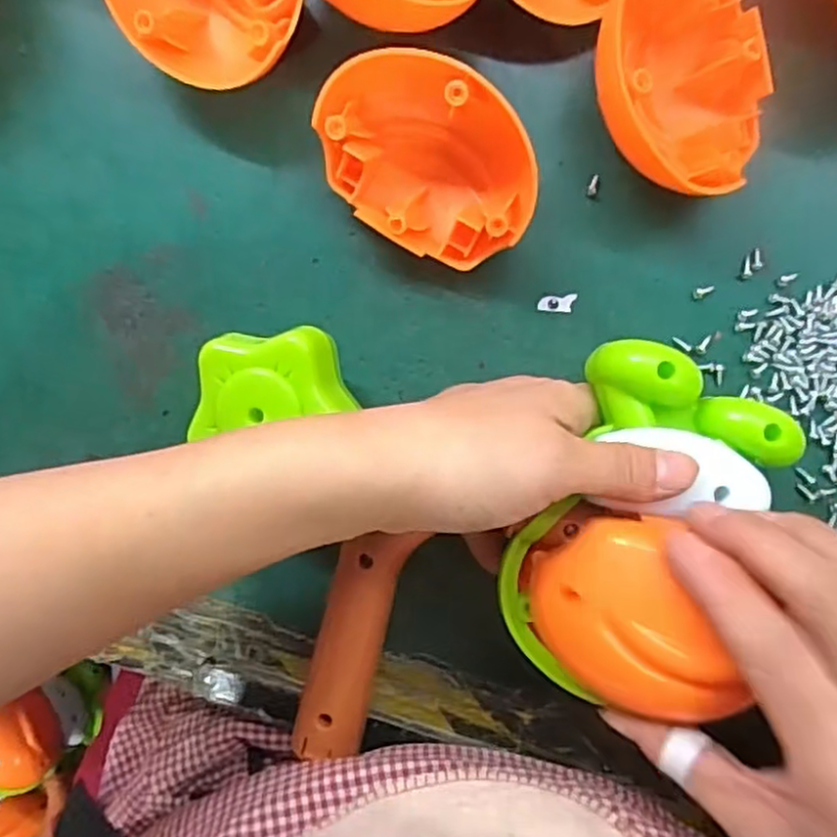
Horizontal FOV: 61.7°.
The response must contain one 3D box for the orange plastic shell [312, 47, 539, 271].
[{"bbox_3d":[0.006,-0.104,0.287,0.072,0.045,0.087,-38,90,4],"label":"orange plastic shell"}]

